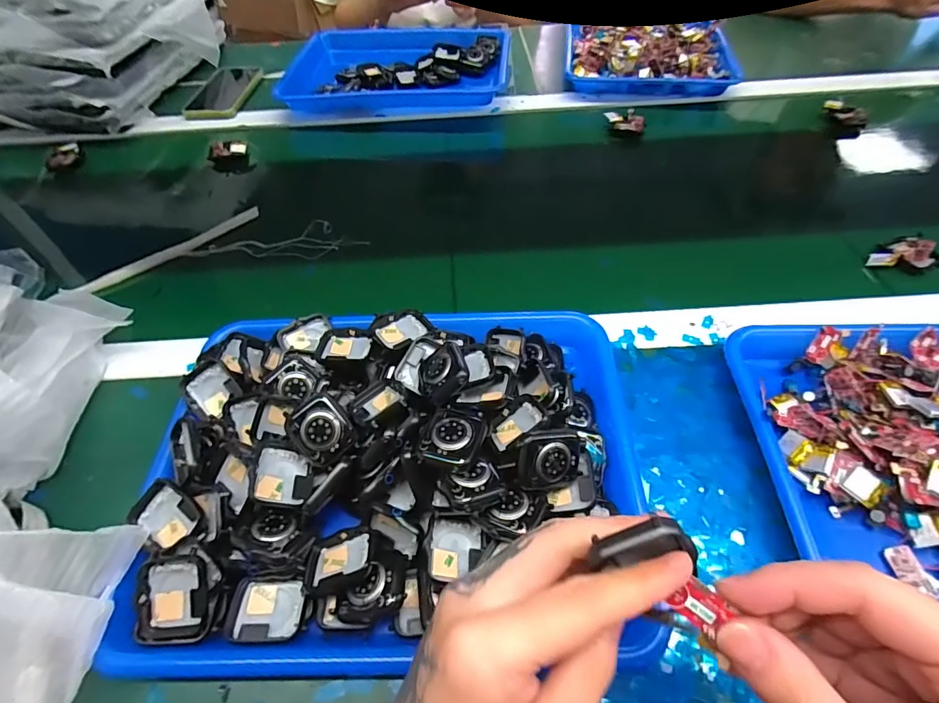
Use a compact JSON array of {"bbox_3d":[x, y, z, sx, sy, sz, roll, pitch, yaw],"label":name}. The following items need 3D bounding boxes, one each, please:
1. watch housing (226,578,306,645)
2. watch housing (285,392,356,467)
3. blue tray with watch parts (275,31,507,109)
[{"bbox_3d":[-0.119,0.154,0.272,0.045,0.009,0.033,1,54,4],"label":"watch housing"},{"bbox_3d":[-0.098,0.052,0.301,0.036,0.007,0.042,-34,86,-13],"label":"watch housing"},{"bbox_3d":[-0.108,-0.453,0.727,0.329,0.047,0.245,-4,54,1],"label":"blue tray with watch parts"}]

